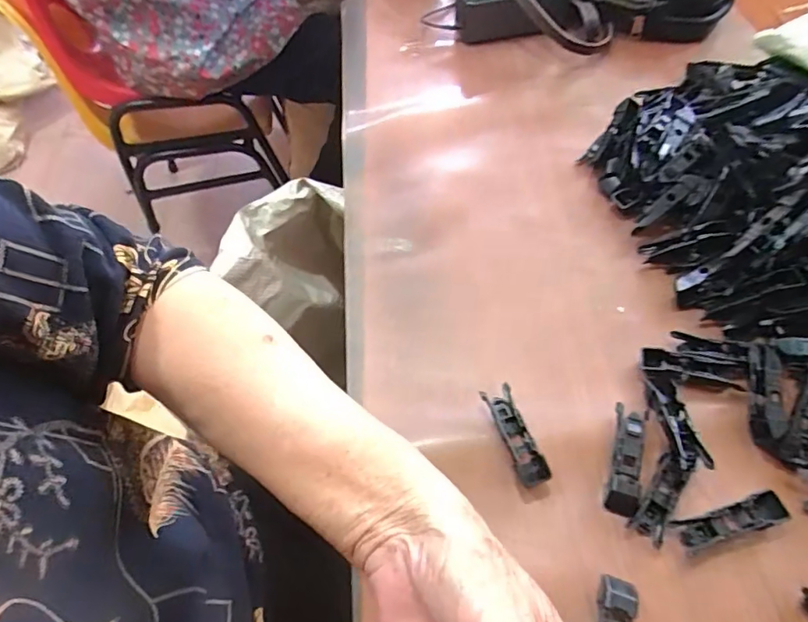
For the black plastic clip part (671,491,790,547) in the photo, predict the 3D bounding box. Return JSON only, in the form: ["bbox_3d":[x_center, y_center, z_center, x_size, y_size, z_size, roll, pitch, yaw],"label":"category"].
[{"bbox_3d":[0.193,0.125,0.302,0.061,0.015,0.016,-13,55,-7],"label":"black plastic clip part"}]

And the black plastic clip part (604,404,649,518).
[{"bbox_3d":[0.141,0.094,0.323,0.018,0.019,0.067,15,57,12],"label":"black plastic clip part"}]

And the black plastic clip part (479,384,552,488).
[{"bbox_3d":[0.073,0.083,0.337,0.020,0.018,0.066,-15,56,-8],"label":"black plastic clip part"}]

